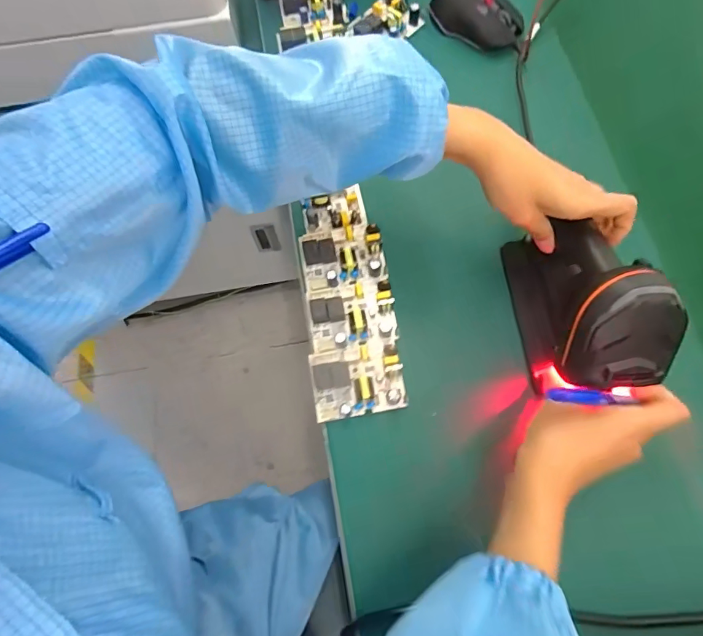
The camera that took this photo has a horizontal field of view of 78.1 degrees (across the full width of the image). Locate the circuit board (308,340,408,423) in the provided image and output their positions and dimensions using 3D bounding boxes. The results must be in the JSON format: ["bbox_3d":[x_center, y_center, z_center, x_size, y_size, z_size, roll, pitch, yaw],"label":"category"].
[{"bbox_3d":[0.005,0.054,0.386,0.079,0.020,0.062,-11,71,-2],"label":"circuit board"}]

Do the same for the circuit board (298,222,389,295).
[{"bbox_3d":[-0.009,-0.061,0.423,0.080,0.026,0.061,-9,71,-1],"label":"circuit board"}]

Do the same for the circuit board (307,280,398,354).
[{"bbox_3d":[0.000,-0.005,0.404,0.078,0.027,0.060,-10,71,-2],"label":"circuit board"}]

